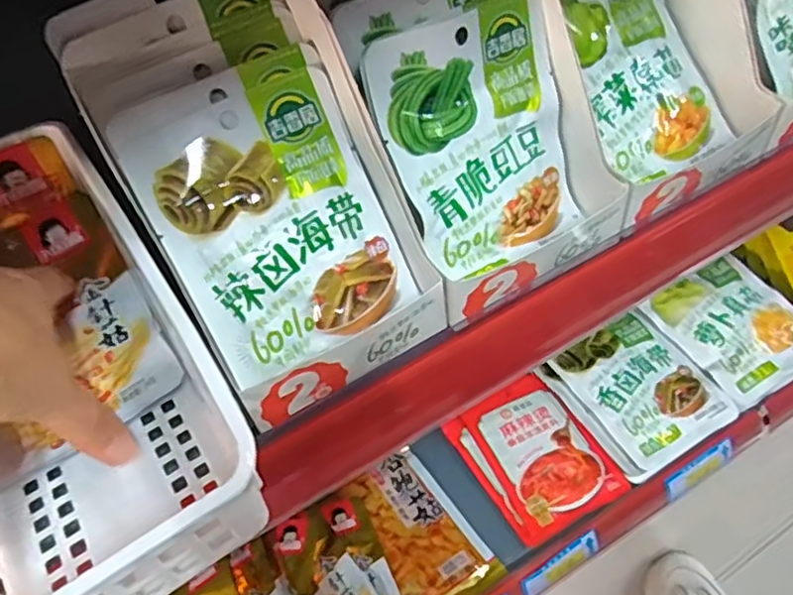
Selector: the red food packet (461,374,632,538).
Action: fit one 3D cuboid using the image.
[{"bbox_3d":[0.149,0.158,0.686,0.106,0.009,0.153,-25,55,-13],"label":"red food packet"}]

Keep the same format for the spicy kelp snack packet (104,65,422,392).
[{"bbox_3d":[-0.063,-0.041,0.335,0.107,0.010,0.142,-28,100,-14],"label":"spicy kelp snack packet"}]

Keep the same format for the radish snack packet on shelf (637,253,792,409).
[{"bbox_3d":[0.374,0.030,0.726,0.127,0.024,0.154,-28,55,-15],"label":"radish snack packet on shelf"}]

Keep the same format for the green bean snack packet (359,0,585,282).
[{"bbox_3d":[0.045,-0.084,0.355,0.107,0.132,0.015,-29,25,-19],"label":"green bean snack packet"}]

